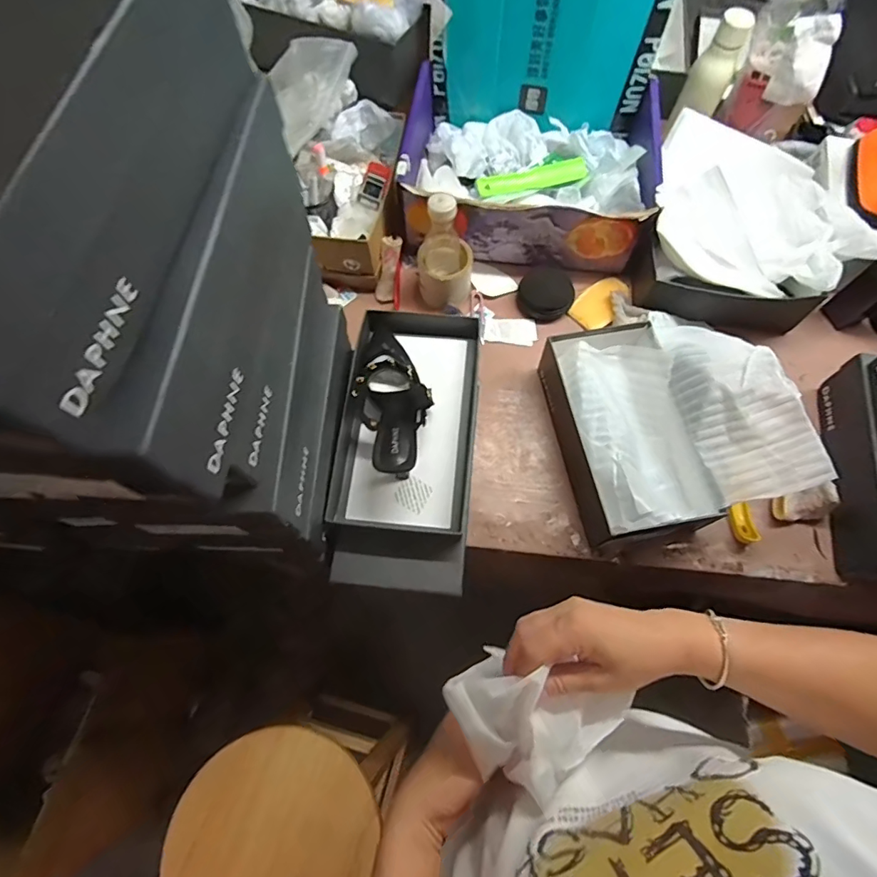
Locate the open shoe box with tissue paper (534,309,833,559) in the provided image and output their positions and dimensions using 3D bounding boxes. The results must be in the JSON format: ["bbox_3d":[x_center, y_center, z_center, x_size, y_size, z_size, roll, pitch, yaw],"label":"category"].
[{"bbox_3d":[0.313,-0.029,0.689,0.273,0.129,0.299,-14,69,-6],"label":"open shoe box with tissue paper"}]

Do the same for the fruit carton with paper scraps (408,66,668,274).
[{"bbox_3d":[0.147,-0.451,0.843,0.393,0.136,0.290,8,68,3],"label":"fruit carton with paper scraps"}]

